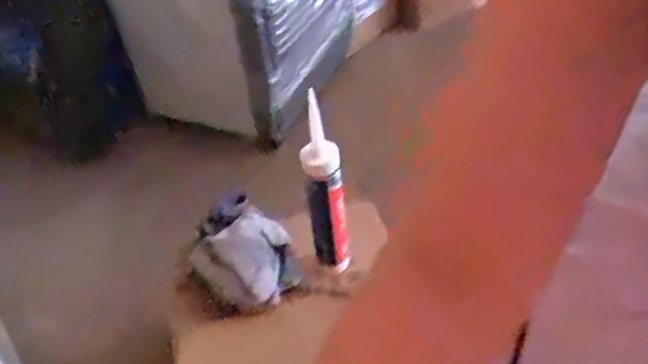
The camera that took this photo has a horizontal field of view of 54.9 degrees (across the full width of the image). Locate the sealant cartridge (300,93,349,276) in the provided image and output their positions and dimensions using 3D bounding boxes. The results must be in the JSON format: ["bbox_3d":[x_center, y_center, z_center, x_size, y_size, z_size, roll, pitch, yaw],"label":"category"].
[{"bbox_3d":[0.003,0.018,0.824,0.054,0.288,0.046,-5,43,2],"label":"sealant cartridge"}]

